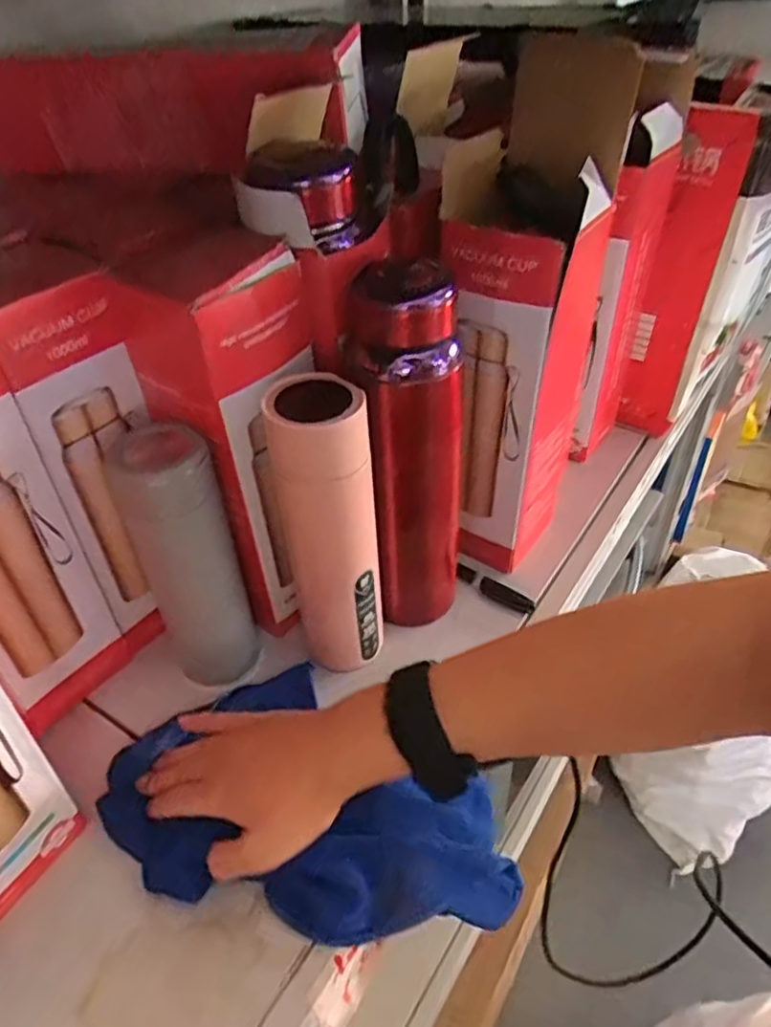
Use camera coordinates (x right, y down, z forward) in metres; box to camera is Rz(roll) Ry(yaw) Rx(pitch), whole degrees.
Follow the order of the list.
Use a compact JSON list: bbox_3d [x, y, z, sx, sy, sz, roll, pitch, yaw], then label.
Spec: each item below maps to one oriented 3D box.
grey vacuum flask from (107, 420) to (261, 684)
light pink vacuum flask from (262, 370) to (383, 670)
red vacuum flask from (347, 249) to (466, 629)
[{"bbox_3d":[-0.148,0.026,0.501,0.067,0.208,0.082,-15,43,-14],"label":"grey vacuum flask"},{"bbox_3d":[-0.040,0.016,0.480,0.063,0.228,0.056,-6,41,-3],"label":"light pink vacuum flask"},{"bbox_3d":[0.019,-0.029,0.495,0.070,0.297,0.068,1,41,5],"label":"red vacuum flask"}]

